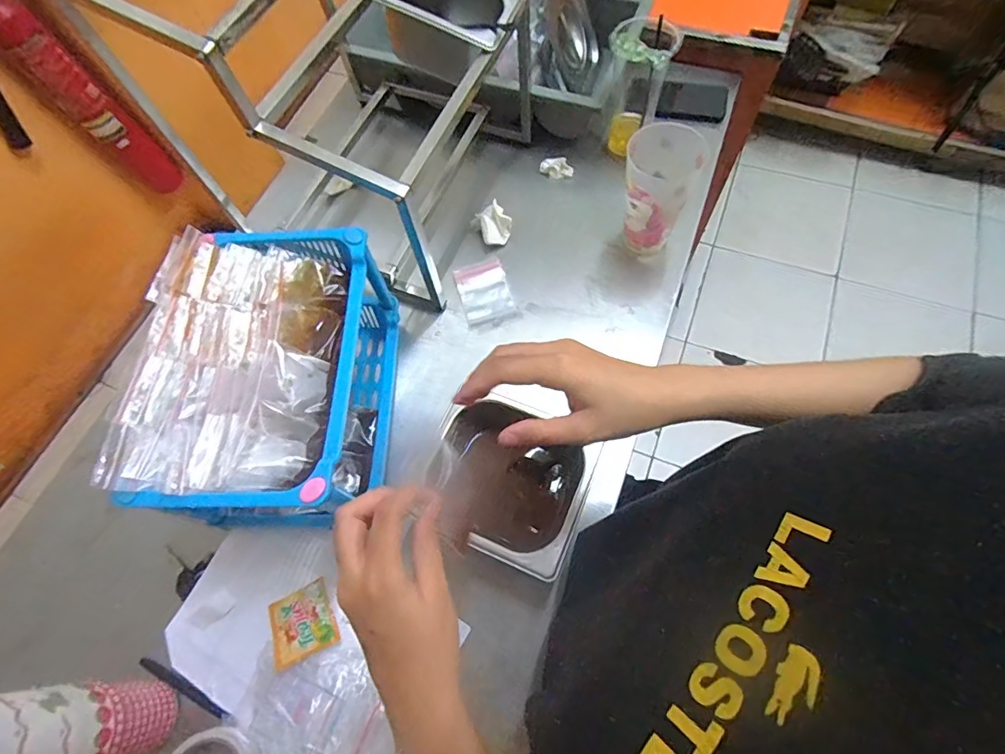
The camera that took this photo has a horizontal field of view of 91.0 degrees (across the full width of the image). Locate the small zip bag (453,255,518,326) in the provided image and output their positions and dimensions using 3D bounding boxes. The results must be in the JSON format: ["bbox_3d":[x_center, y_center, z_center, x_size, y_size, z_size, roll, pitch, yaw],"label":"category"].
[{"bbox_3d":[-0.027,-0.132,0.737,0.075,0.010,0.104,-17,67,-4],"label":"small zip bag"}]

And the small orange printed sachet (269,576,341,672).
[{"bbox_3d":[-0.228,0.278,0.557,0.072,0.014,0.072,-24,68,-7],"label":"small orange printed sachet"}]

